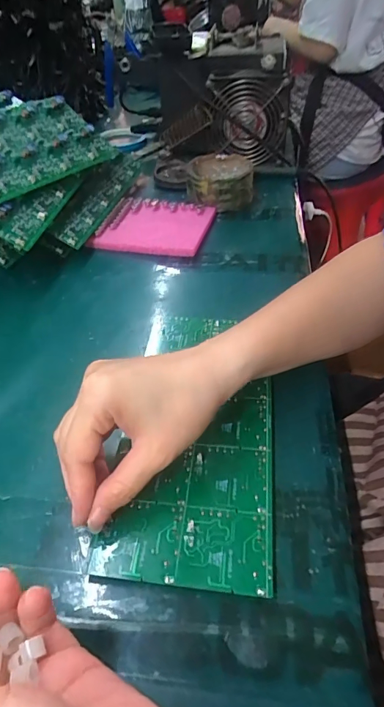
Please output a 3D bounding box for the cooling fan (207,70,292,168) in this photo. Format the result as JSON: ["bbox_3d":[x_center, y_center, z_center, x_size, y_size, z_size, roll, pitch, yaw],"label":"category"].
[{"bbox_3d":[0.086,-0.343,0.618,0.119,0.120,0.047,2,45,4],"label":"cooling fan"}]

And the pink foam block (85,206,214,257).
[{"bbox_3d":[-0.046,-0.156,0.522,0.132,0.018,0.100,8,46,10],"label":"pink foam block"}]

